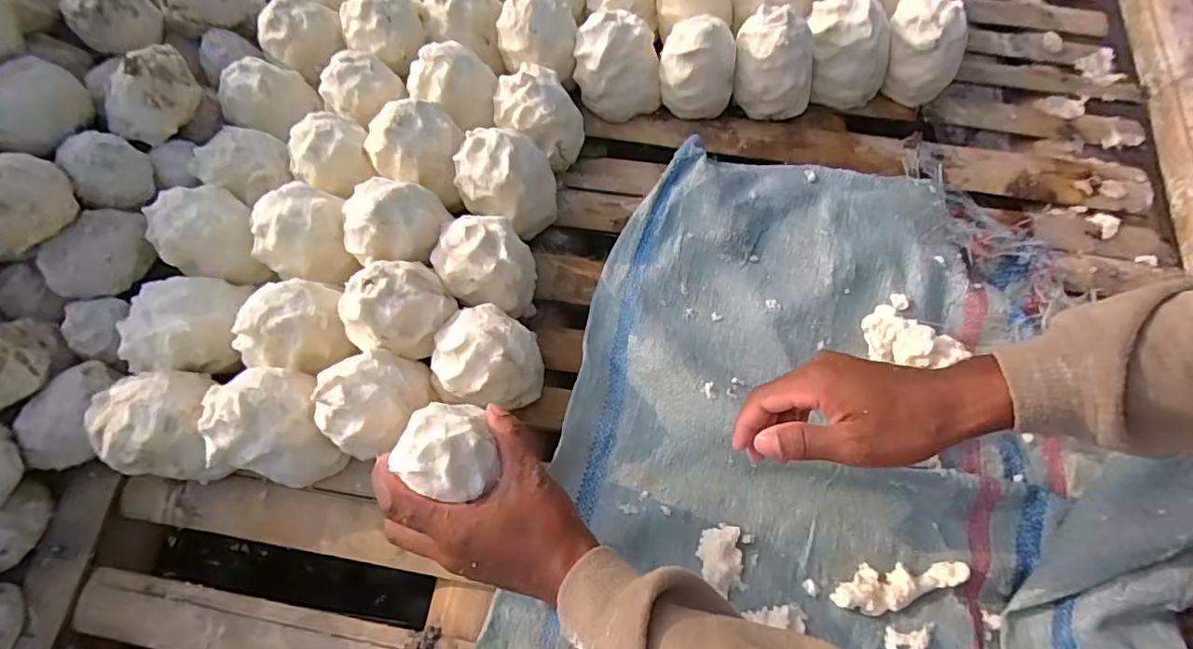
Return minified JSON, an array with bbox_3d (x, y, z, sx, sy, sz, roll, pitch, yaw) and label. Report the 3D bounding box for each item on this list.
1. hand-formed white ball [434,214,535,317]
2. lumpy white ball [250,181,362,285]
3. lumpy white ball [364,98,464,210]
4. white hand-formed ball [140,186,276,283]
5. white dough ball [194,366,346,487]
[{"bbox_3d":[-0.099,-0.055,0.521,0.085,0.074,0.072,4,67,5],"label":"hand-formed white ball"},{"bbox_3d":[-0.261,-0.082,0.523,0.075,0.063,0.073,-1,67,3],"label":"lumpy white ball"},{"bbox_3d":[-0.172,-0.167,0.552,0.082,0.077,0.069,5,67,5],"label":"lumpy white ball"},{"bbox_3d":[-0.347,-0.081,0.528,0.072,0.069,0.069,-1,67,3],"label":"white hand-formed ball"},{"bbox_3d":[-0.259,0.084,0.478,0.082,0.103,0.089,-19,67,-5],"label":"white dough ball"}]

